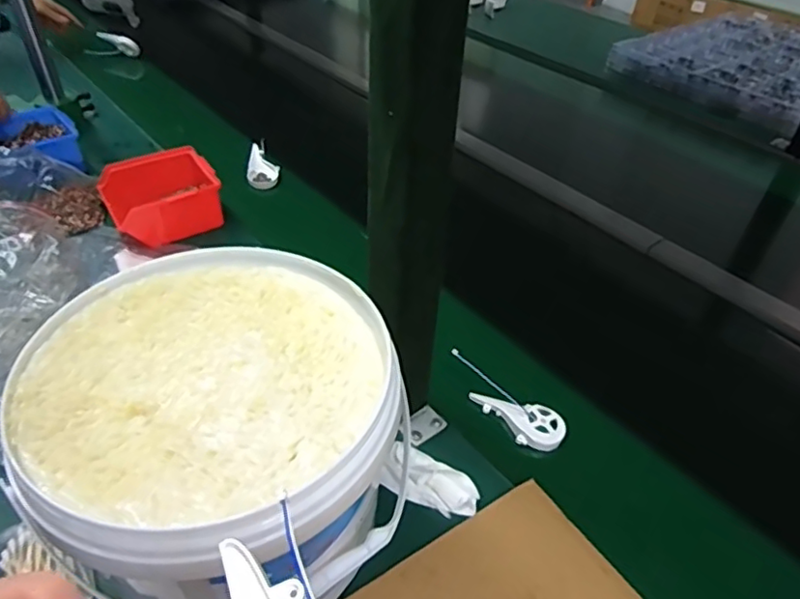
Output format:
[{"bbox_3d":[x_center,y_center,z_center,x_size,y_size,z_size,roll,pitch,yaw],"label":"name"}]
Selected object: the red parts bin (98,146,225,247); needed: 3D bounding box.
[{"bbox_3d":[-0.315,-0.136,0.790,0.132,0.061,0.135,-22,46,-25],"label":"red parts bin"}]

